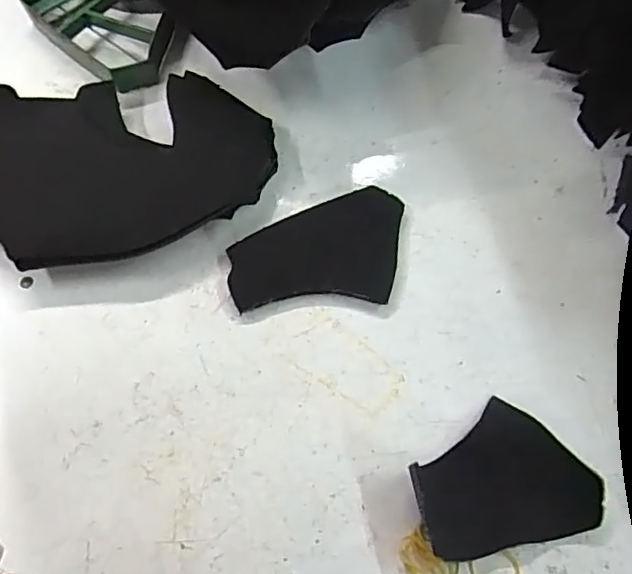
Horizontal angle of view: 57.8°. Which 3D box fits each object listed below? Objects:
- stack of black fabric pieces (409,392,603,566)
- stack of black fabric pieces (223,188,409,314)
[{"bbox_3d":[0.123,0.139,0.381,0.107,0.022,0.091,-35,68,-13],"label":"stack of black fabric pieces"},{"bbox_3d":[0.001,-0.030,0.472,0.141,0.008,0.097,-7,65,0],"label":"stack of black fabric pieces"}]

